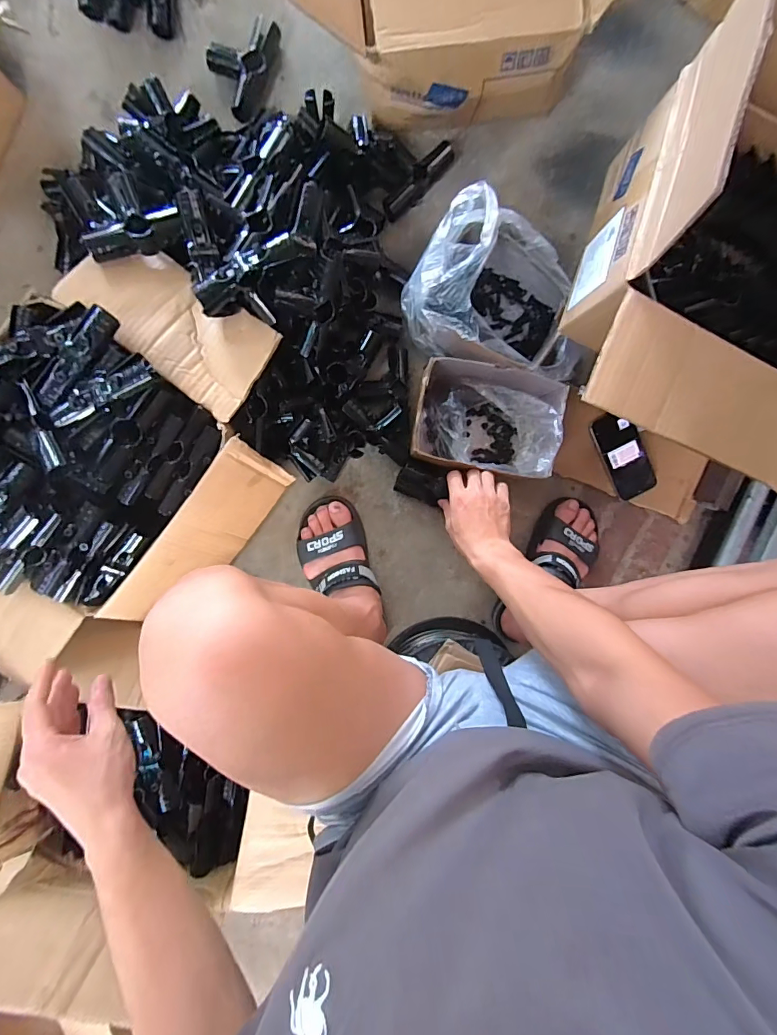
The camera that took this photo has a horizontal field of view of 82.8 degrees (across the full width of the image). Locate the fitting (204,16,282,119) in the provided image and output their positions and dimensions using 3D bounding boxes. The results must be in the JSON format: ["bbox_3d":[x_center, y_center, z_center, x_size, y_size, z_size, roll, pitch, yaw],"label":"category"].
[{"bbox_3d":[-0.219,-0.667,0.650,0.083,0.029,0.142,26,93,-5],"label":"fitting"}]

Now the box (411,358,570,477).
[{"bbox_3d":[0.141,-0.145,0.664,0.203,0.099,0.154,11,94,-4],"label":"box"}]

